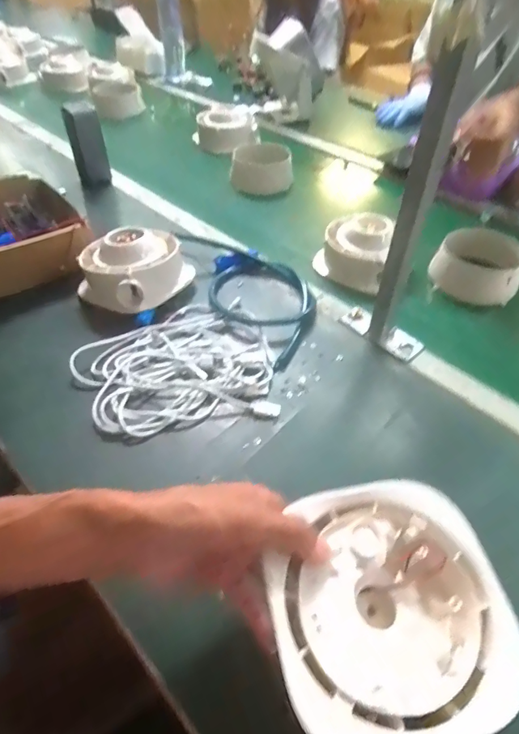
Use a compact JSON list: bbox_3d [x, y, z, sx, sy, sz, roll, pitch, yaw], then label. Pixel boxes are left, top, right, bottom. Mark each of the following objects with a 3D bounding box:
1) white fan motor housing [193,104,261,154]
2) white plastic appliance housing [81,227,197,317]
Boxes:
[{"bbox_3d":[-0.081,-0.563,1.043,0.129,0.059,0.123,-13,48,-14],"label":"white fan motor housing"},{"bbox_3d":[-0.171,-0.142,0.606,0.131,0.074,0.128,1,47,-1],"label":"white plastic appliance housing"}]

